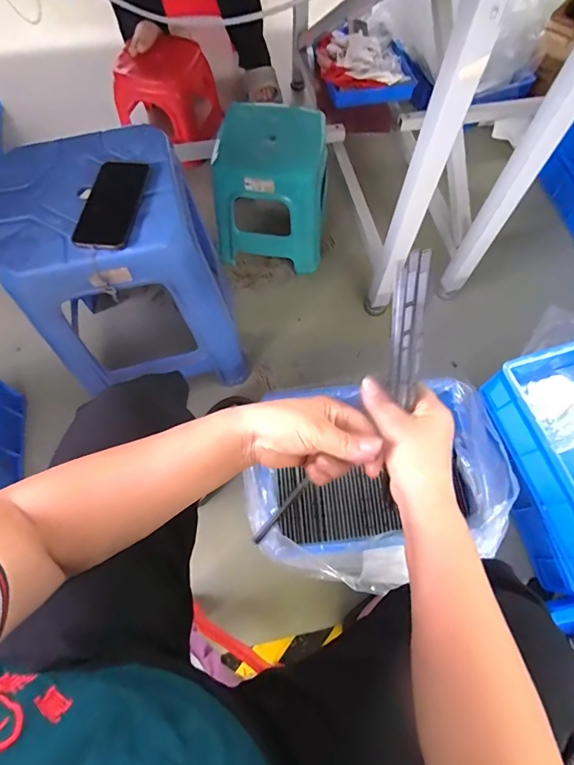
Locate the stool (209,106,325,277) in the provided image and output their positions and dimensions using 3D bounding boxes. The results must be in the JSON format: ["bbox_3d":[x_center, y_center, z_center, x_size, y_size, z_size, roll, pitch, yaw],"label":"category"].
[{"bbox_3d":[-0.031,-0.463,0.953,0.248,0.261,0.232,8,67,3],"label":"stool"}]

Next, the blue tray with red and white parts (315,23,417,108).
[{"bbox_3d":[0.216,-0.865,1.068,0.239,0.090,0.217,-5,67,-3],"label":"blue tray with red and white parts"}]

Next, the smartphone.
[{"bbox_3d":[-0.252,-0.263,0.574,0.071,0.013,0.160,7,67,2],"label":"smartphone"}]

